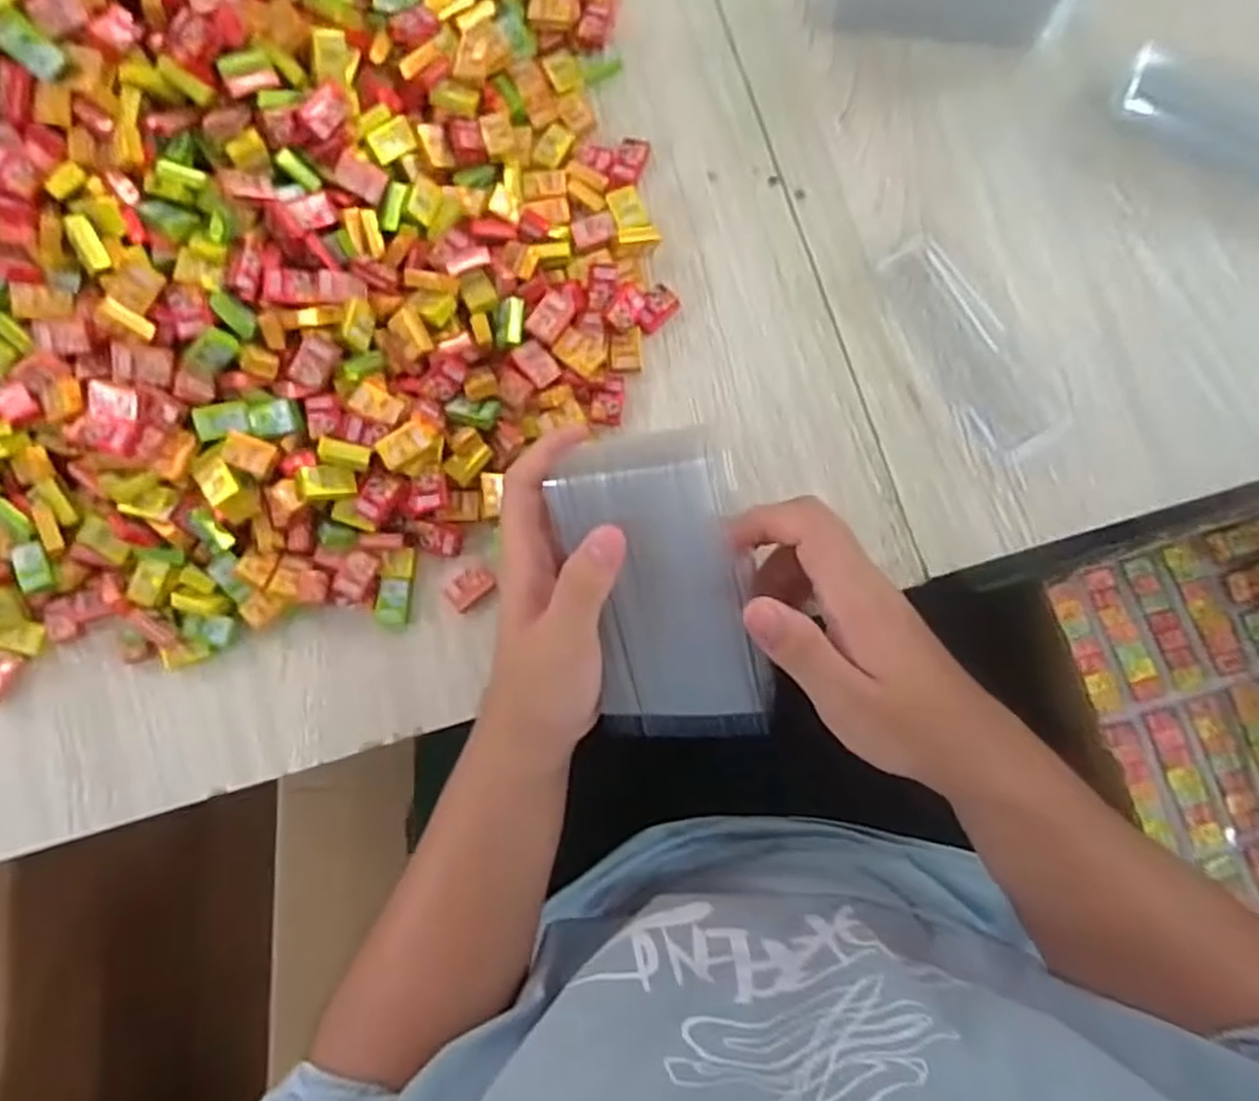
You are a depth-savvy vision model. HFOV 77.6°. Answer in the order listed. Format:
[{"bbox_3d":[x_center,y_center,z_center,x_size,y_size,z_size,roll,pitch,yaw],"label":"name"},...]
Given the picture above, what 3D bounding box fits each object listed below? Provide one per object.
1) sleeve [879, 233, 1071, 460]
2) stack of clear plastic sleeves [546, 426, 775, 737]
[{"bbox_3d":[0.190,-0.117,0.436,0.056,0.005,0.131,-29,80,-4],"label":"sleeve"},{"bbox_3d":[0.016,0.016,0.361,0.077,0.041,0.139,-8,108,14],"label":"stack of clear plastic sleeves"}]

